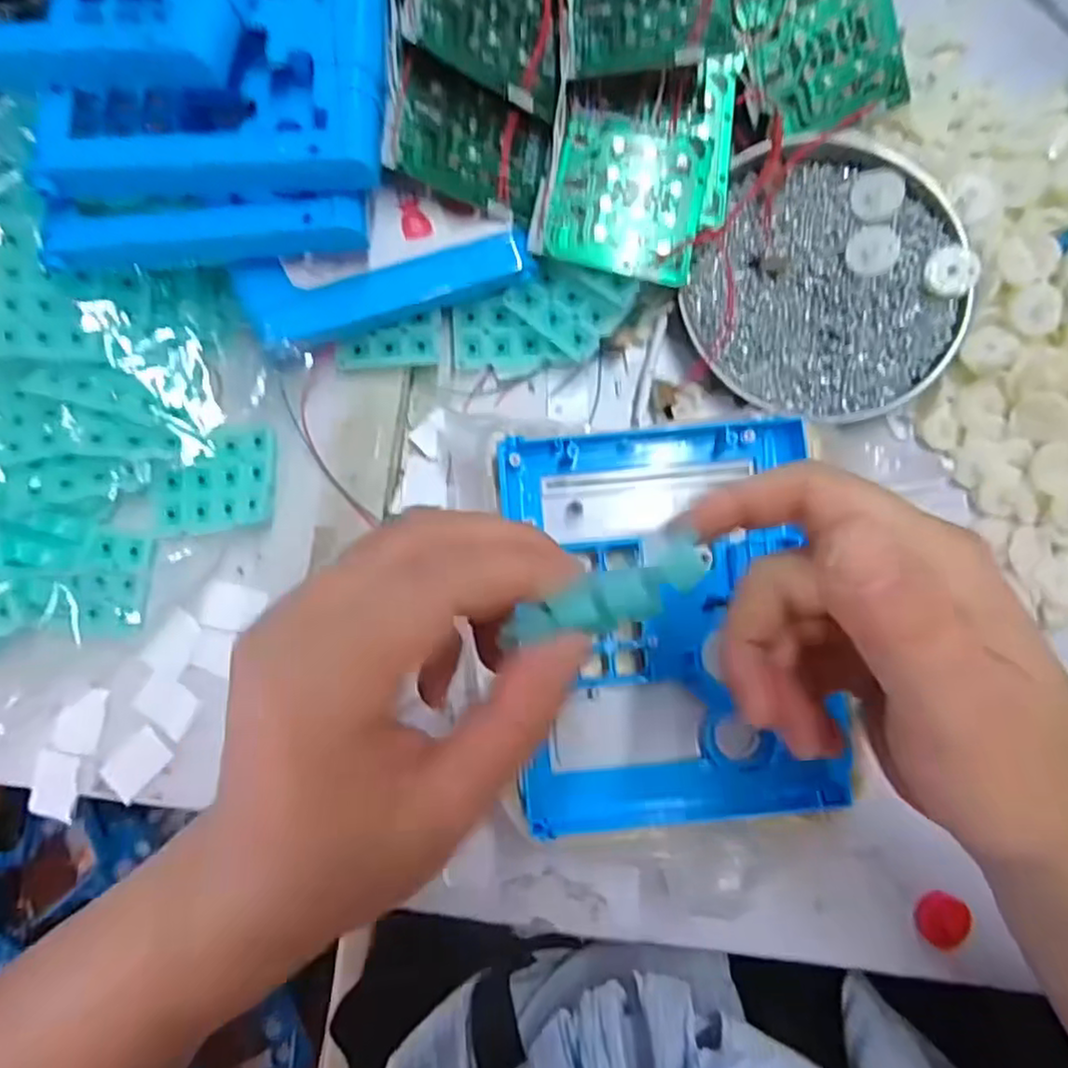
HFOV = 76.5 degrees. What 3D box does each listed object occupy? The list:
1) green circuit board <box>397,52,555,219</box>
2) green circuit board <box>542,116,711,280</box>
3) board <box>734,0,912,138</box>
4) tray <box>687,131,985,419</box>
[{"bbox_3d":[-0.026,-0.173,0.297,0.067,0.007,0.053,10,82,-26],"label":"green circuit board"},{"bbox_3d":[0.044,-0.155,0.311,0.069,0.004,0.071,9,86,-3],"label":"green circuit board"},{"bbox_3d":[0.136,-0.229,0.319,0.069,0.005,0.068,-21,107,6],"label":"board"},{"bbox_3d":[0.141,-0.123,0.324,0.122,0.022,0.131,0,85,1],"label":"tray"}]

